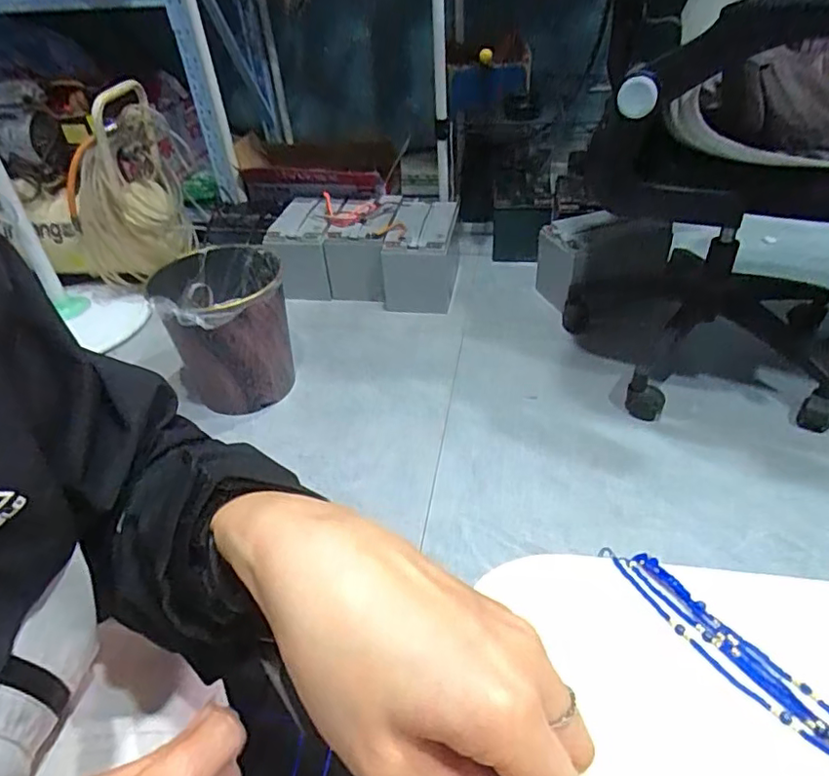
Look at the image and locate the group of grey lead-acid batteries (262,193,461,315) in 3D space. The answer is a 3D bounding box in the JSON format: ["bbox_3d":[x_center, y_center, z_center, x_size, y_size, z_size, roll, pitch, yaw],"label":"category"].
[{"bbox_3d":[-0.115,-0.350,1.452,0.455,0.184,0.251,5,41,12],"label":"group of grey lead-acid batteries"}]

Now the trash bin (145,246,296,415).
[{"bbox_3d":[-0.354,-0.112,1.119,0.225,0.247,0.255,-16,41,-13],"label":"trash bin"}]

